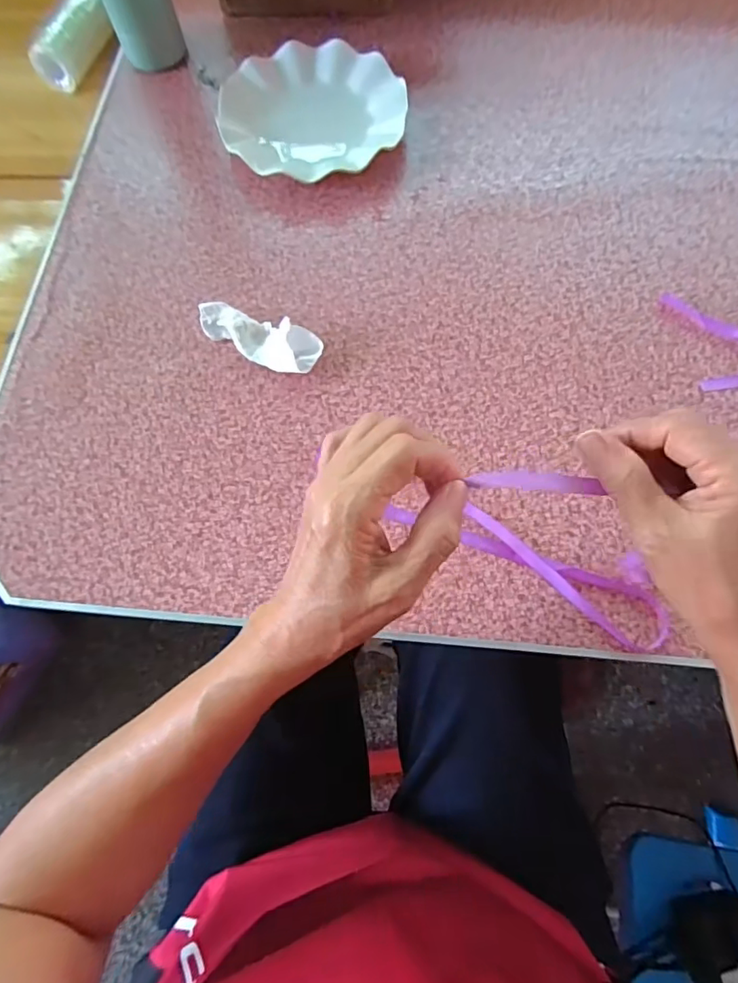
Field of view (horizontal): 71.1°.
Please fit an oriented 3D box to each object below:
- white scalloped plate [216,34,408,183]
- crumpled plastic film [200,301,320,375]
[{"bbox_3d":[-0.053,-0.378,0.518,0.178,0.029,0.171,-1,72,2],"label":"white scalloped plate"},{"bbox_3d":[-0.092,-0.131,0.438,0.106,0.024,0.038,25,74,10],"label":"crumpled plastic film"}]

